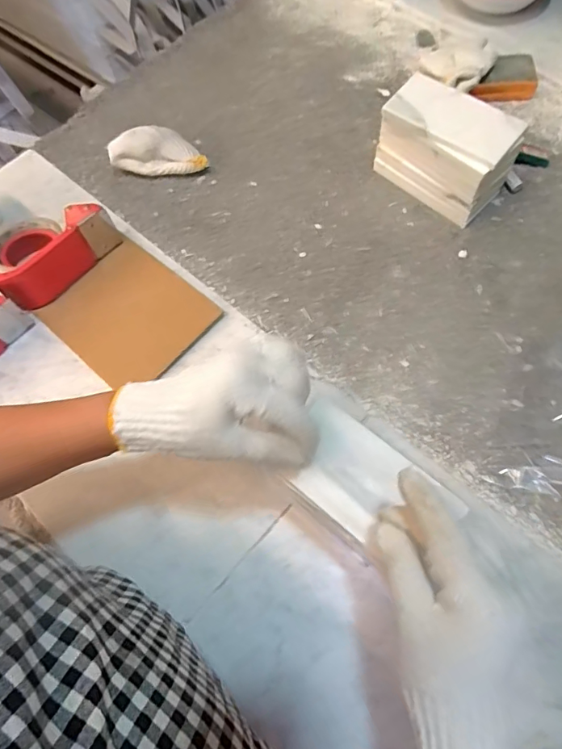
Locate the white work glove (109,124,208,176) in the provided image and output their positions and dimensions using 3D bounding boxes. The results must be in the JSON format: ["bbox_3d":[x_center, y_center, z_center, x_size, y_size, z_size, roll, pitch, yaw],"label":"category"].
[{"bbox_3d":[-0.167,-0.301,0.642,0.132,0.046,0.054,4,66,4],"label":"white work glove"}]

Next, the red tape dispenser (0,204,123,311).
[{"bbox_3d":[-0.277,-0.156,0.568,0.089,0.067,0.151,41,73,17],"label":"red tape dispenser"}]

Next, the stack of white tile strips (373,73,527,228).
[{"bbox_3d":[0.201,-0.277,0.584,0.153,0.103,0.084,40,73,17],"label":"stack of white tile strips"}]

